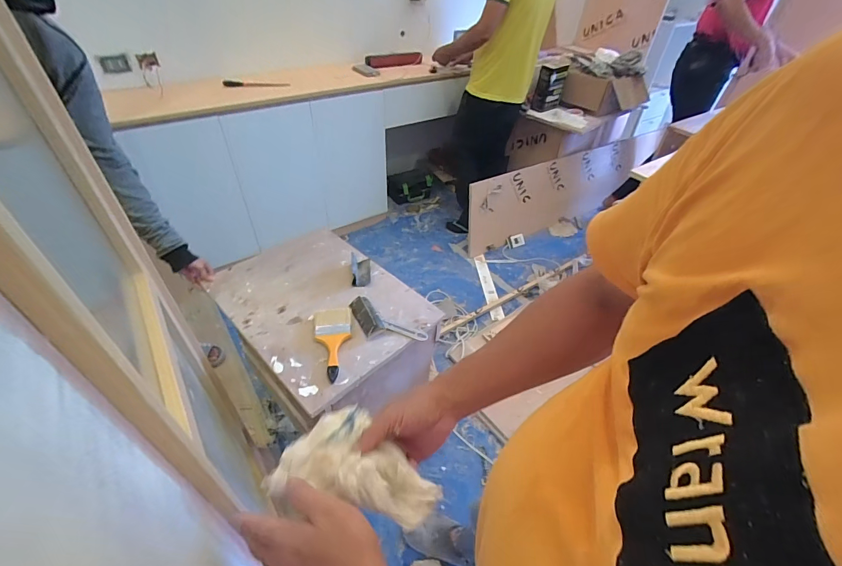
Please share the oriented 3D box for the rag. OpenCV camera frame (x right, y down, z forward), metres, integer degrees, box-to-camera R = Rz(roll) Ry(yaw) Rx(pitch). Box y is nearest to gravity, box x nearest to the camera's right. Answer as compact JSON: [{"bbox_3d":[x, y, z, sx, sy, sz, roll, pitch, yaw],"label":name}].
[{"bbox_3d":[-0.068,0.188,0.419,0.181,0.065,0.115,11,43,9],"label":"rag"}]

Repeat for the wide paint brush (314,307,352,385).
[{"bbox_3d":[-0.219,0.140,0.943,0.089,0.024,0.216,-5,43,-8],"label":"wide paint brush"}]

